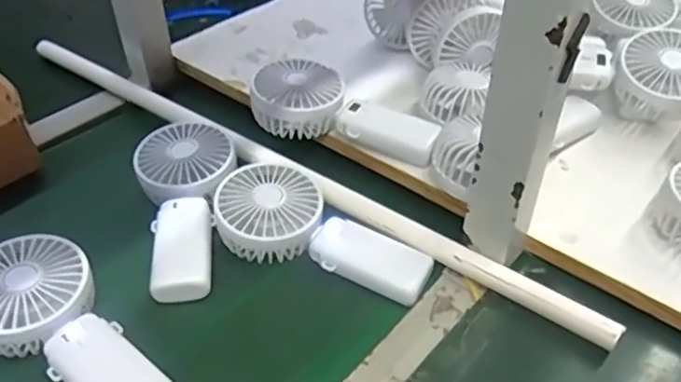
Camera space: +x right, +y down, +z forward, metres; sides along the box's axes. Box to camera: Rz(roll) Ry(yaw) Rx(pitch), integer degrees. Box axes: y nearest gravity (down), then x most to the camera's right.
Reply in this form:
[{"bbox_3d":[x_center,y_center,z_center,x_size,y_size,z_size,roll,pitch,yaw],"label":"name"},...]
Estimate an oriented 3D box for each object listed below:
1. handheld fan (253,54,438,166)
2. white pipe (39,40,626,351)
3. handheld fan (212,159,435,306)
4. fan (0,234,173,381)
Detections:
[{"bbox_3d":[0.008,-0.073,0.577,0.173,0.055,0.080,17,44,17],"label":"handheld fan"},{"bbox_3d":[-0.076,-0.034,0.579,0.673,0.025,0.021,28,50,27],"label":"white pipe"},{"bbox_3d":[-0.013,0.030,0.500,0.178,0.037,0.087,19,44,19],"label":"handheld fan"},{"bbox_3d":[-0.193,0.099,0.426,0.082,0.033,0.181,-33,52,-32],"label":"fan"}]

